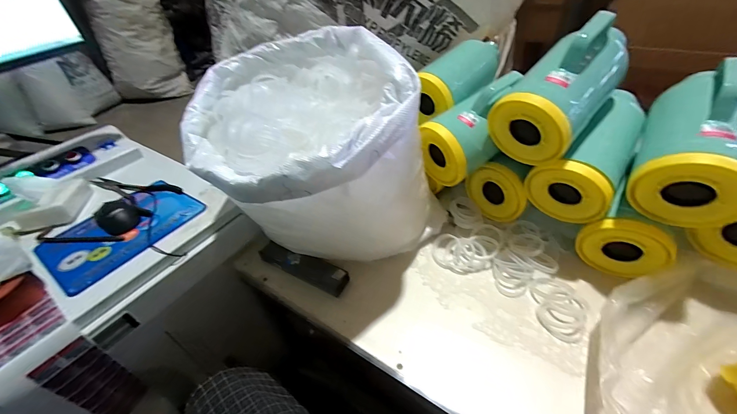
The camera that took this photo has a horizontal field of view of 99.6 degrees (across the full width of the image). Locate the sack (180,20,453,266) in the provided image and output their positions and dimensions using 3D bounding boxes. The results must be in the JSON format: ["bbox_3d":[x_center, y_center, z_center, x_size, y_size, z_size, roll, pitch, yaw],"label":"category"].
[{"bbox_3d":[-0.095,-0.073,0.568,0.382,0.358,0.355,-31,47,-27],"label":"sack"}]

